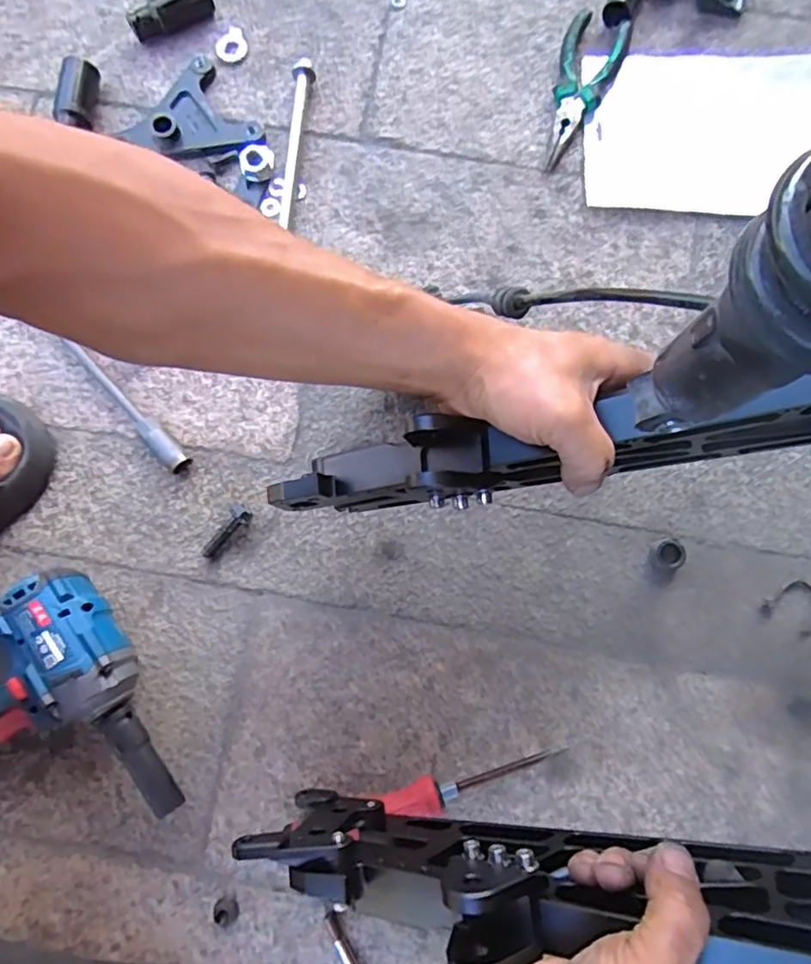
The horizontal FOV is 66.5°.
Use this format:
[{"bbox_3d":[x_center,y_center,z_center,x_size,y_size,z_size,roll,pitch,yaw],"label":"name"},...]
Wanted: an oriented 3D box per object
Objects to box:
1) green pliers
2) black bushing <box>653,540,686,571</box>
[{"bbox_3d":[0.152,-0.352,0.554,0.053,0.016,0.152,24,80,4],"label":"green pliers"},{"bbox_3d":[0.207,0.057,0.481,0.024,0.012,0.022,0,79,0],"label":"black bushing"}]

